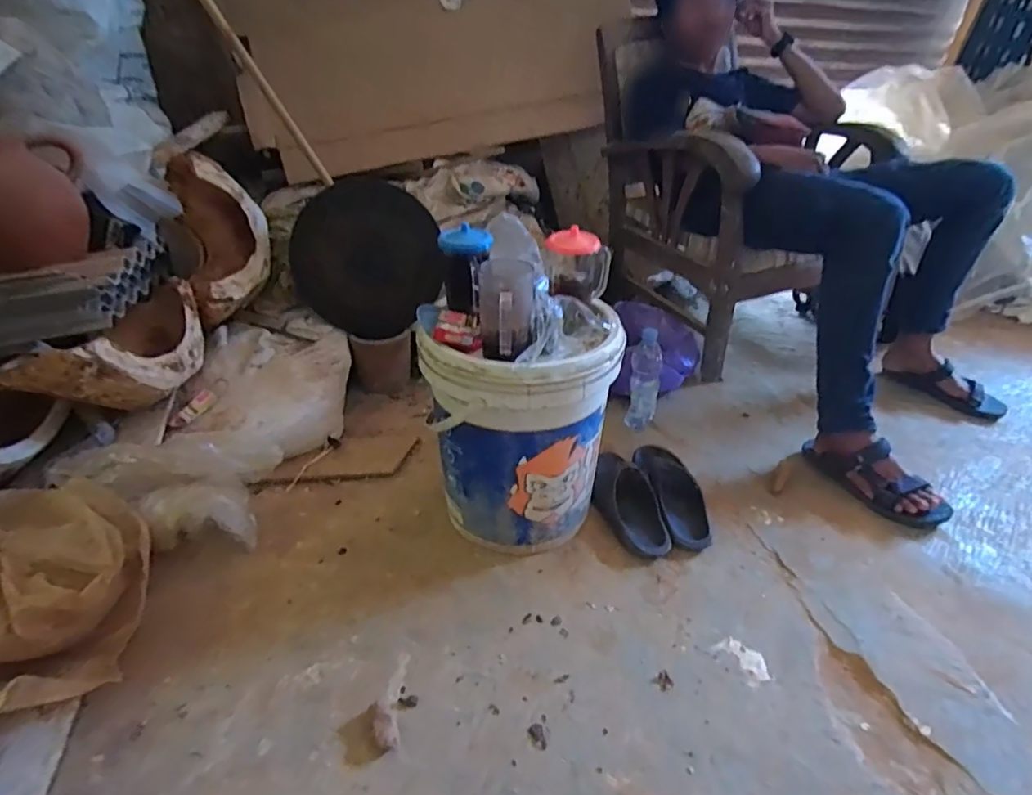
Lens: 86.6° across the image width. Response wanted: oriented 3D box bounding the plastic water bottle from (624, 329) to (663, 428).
[{"bbox_3d":[0.281,-0.035,1.193,0.061,0.229,0.054,12,35,20],"label":"plastic water bottle"}]

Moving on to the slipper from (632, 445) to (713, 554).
[{"bbox_3d":[0.294,0.174,1.032,0.092,0.057,0.254,-5,33,-5],"label":"slipper"}]

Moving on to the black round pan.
[{"bbox_3d":[-0.329,-0.313,1.246,0.321,0.325,0.042,-48,30,5],"label":"black round pan"}]

